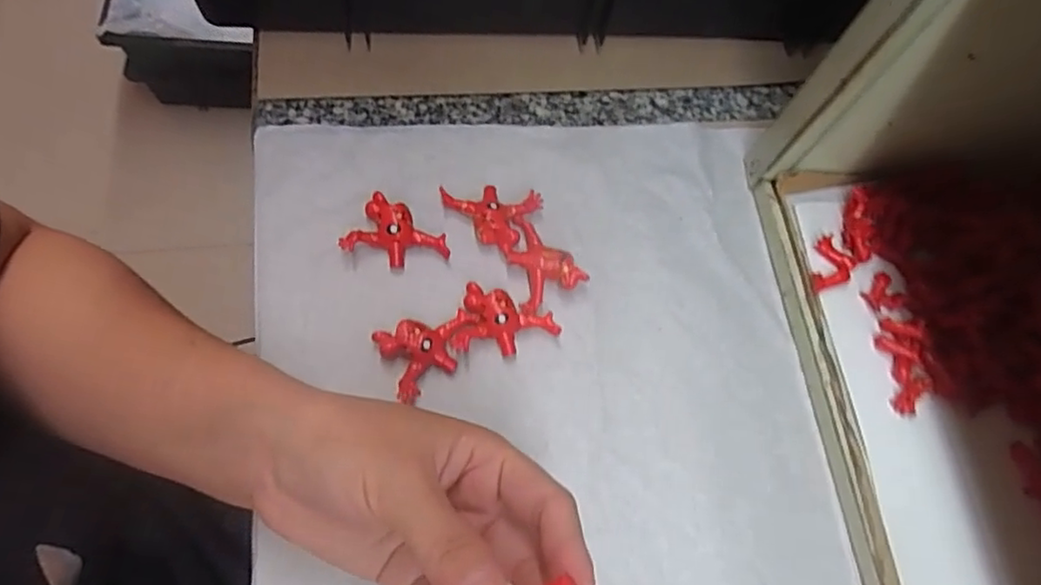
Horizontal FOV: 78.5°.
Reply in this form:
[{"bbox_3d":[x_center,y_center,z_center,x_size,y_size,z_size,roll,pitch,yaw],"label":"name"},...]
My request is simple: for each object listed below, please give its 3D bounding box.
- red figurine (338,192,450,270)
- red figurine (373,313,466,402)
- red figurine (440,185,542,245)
[{"bbox_3d":[-0.057,-0.025,0.302,0.043,0.012,0.031,26,66,1],"label":"red figurine"},{"bbox_3d":[-0.041,0.028,0.286,0.040,0.013,0.033,-16,71,-16],"label":"red figurine"},{"bbox_3d":[-0.016,-0.040,0.313,0.047,0.008,0.030,13,66,-4],"label":"red figurine"}]

